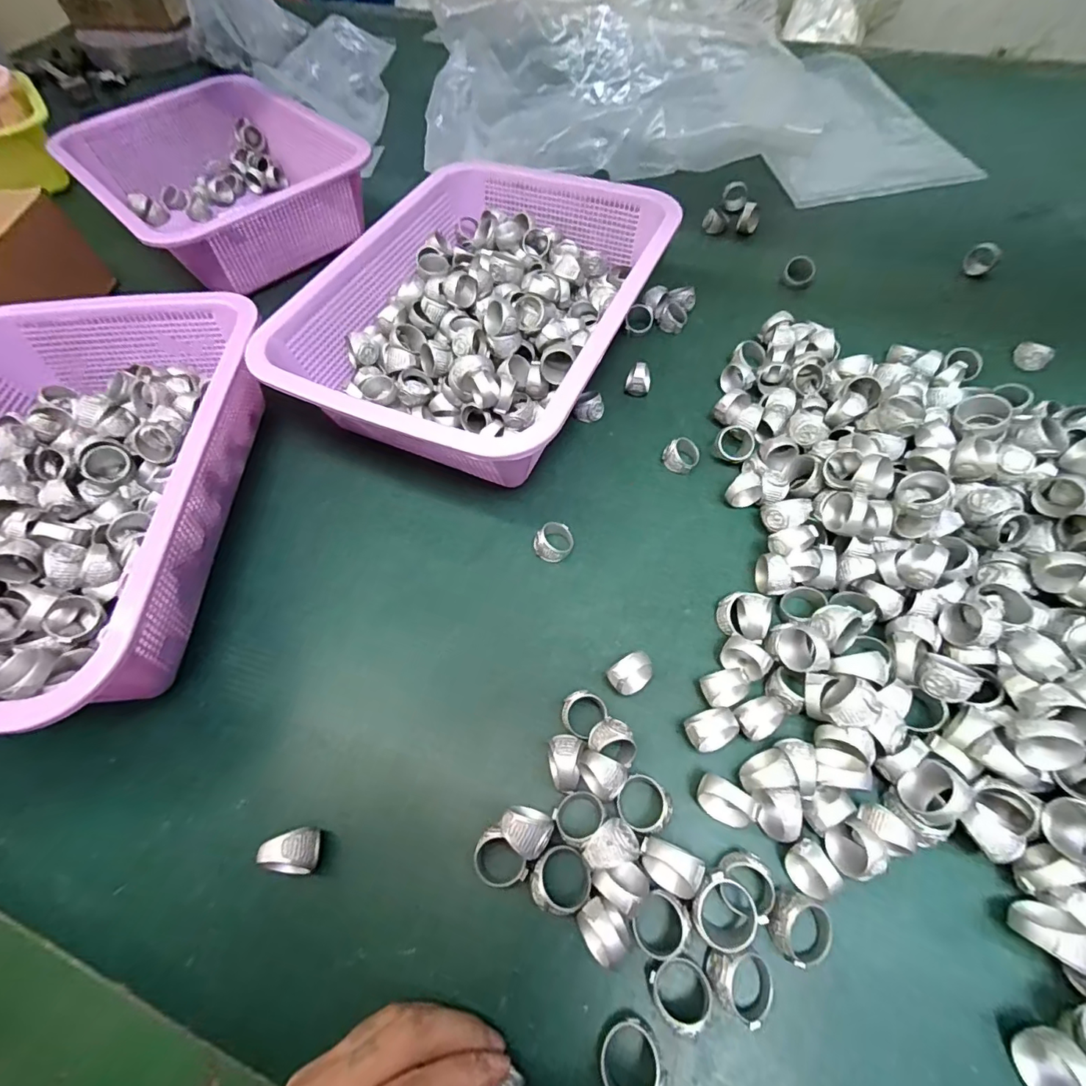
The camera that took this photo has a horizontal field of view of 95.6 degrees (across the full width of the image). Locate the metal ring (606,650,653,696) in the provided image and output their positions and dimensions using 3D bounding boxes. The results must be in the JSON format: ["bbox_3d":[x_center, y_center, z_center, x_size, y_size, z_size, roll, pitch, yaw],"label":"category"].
[{"bbox_3d":[0.049,0.074,0.276,0.027,0.023,0.017,-23,62,-10],"label":"metal ring"}]

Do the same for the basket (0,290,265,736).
[{"bbox_3d":[-0.300,-0.031,0.311,0.215,0.087,0.298,-3,61,1],"label":"basket"}]

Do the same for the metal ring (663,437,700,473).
[{"bbox_3d":[0.100,-0.064,0.356,0.023,0.018,0.022,-1,61,2],"label":"metal ring"}]

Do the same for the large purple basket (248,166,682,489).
[{"bbox_3d":[-0.040,-0.186,0.393,0.223,0.079,0.295,21,64,14],"label":"large purple basket"}]

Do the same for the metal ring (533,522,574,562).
[{"bbox_3d":[0.007,-0.001,0.326,0.025,0.016,0.024,-1,61,2],"label":"metal ring"}]

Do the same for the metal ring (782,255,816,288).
[{"bbox_3d":[0.239,-0.253,0.457,0.026,0.019,0.017,29,66,18],"label":"metal ring"}]

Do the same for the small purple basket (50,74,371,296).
[{"bbox_3d":[-0.332,-0.372,0.512,0.219,0.077,0.276,-41,67,-18],"label":"small purple basket"}]

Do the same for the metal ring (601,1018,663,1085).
[{"bbox_3d":[0.035,0.208,0.197,0.024,0.019,0.023,-1,61,2],"label":"metal ring"}]

